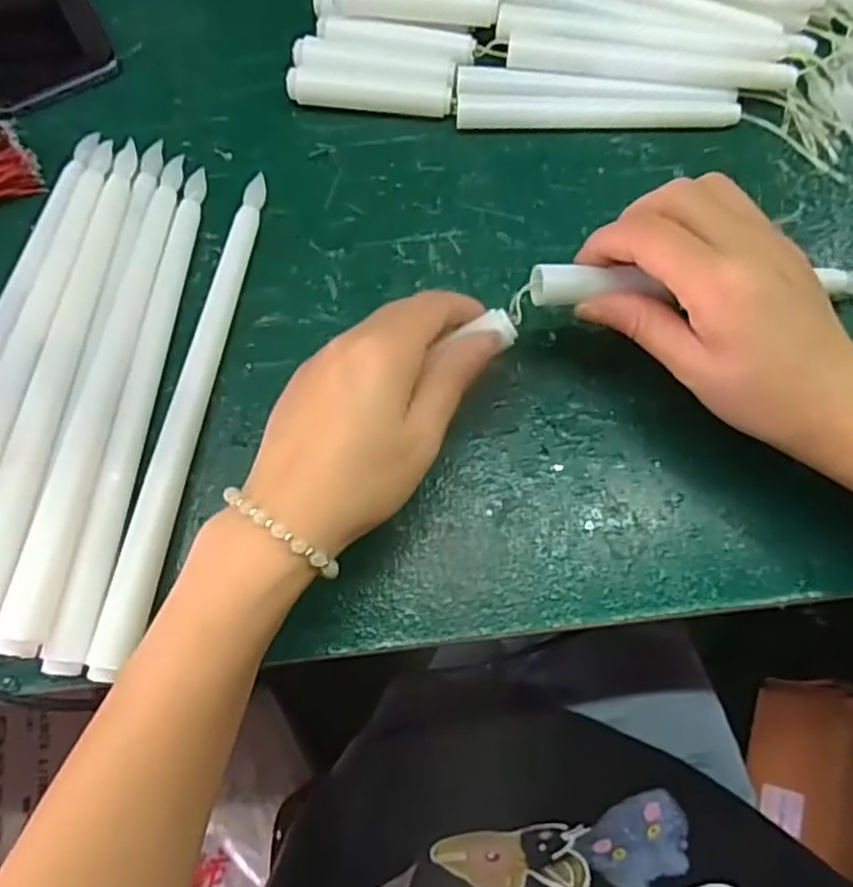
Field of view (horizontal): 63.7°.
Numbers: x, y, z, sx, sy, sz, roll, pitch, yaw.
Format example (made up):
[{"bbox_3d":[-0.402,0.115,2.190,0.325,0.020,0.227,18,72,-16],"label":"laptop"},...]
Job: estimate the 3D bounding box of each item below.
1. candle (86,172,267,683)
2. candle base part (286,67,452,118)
[{"bbox_3d":[-0.114,-0.019,0.327,0.018,0.018,0.247,8,75,4],"label":"candle"},{"bbox_3d":[-0.030,-0.191,0.373,0.087,0.017,0.017,5,74,4],"label":"candle base part"}]

